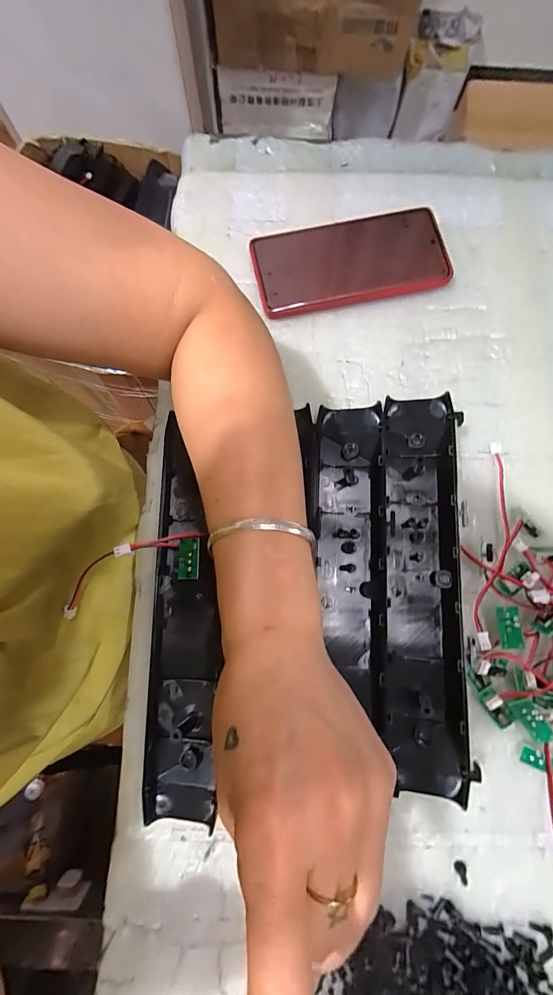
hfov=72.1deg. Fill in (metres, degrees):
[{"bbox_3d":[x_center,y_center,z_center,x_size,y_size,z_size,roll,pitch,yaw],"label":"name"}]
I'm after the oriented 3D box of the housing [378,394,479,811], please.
[{"bbox_3d":[0.105,0.059,0.271,0.066,0.023,0.270,3,79,-1],"label":"housing"}]

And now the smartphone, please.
[{"bbox_3d":[0.064,-0.204,0.329,0.162,0.012,0.077,-11,80,-3],"label":"smartphone"}]

